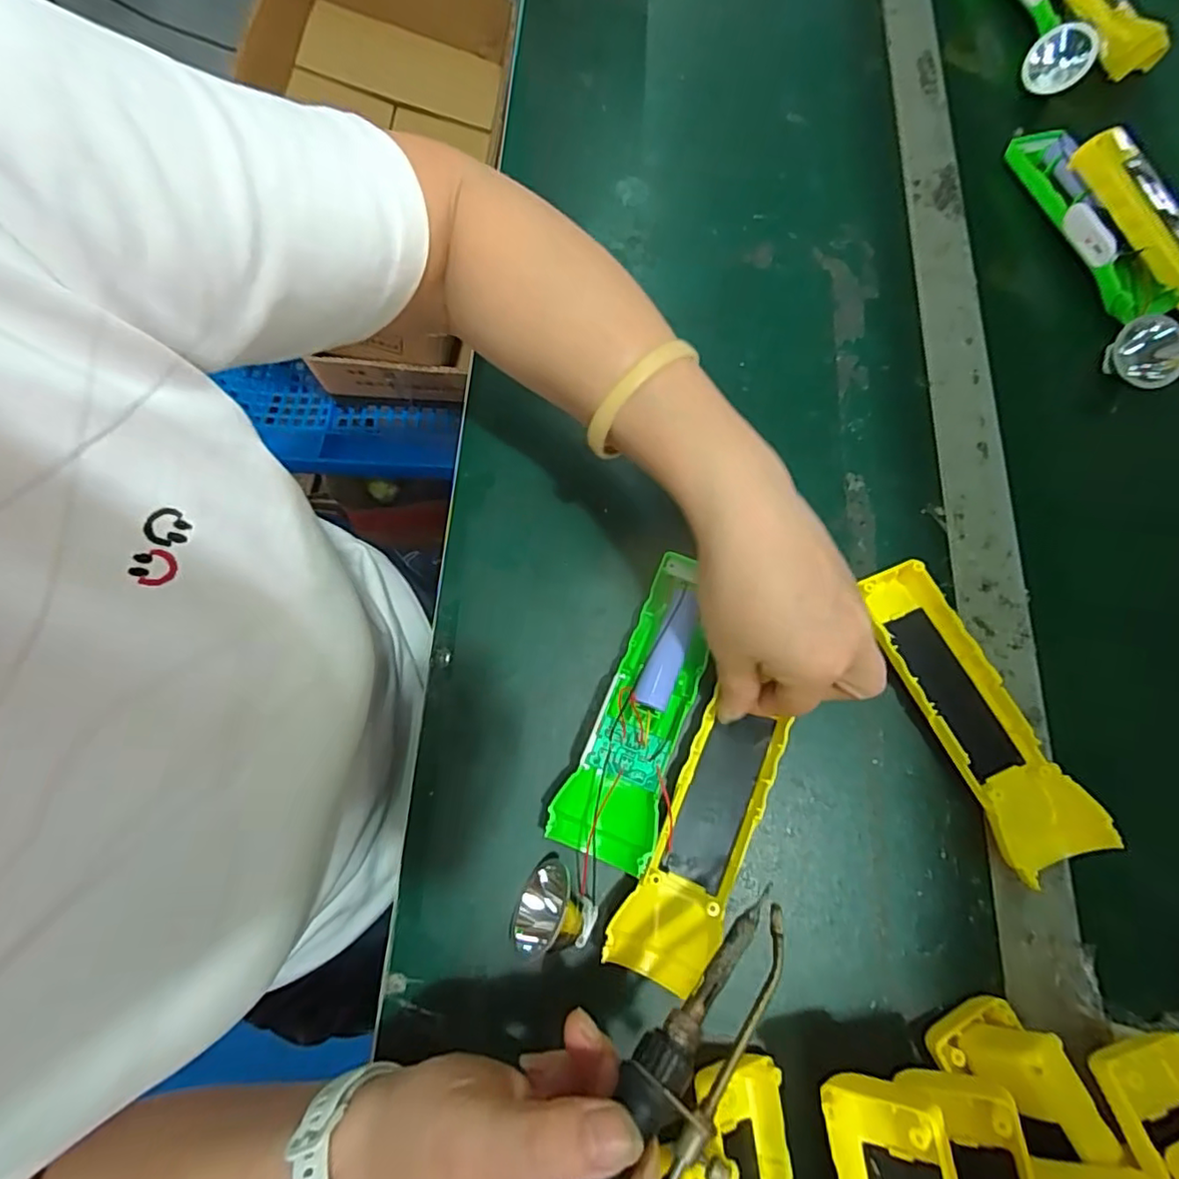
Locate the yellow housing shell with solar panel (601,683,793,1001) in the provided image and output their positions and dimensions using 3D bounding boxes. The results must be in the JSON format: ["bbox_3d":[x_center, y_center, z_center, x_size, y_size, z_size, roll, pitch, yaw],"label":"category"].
[{"bbox_3d":[0.055,0.125,0.294,0.047,0.021,0.134,25,78,9],"label":"yellow housing shell with solar panel"}]

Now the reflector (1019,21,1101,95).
[{"bbox_3d":[0.358,-0.403,0.459,0.045,0.040,0.022,28,32,17],"label":"reflector"}]

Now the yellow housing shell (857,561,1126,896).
[{"bbox_3d":[0.198,0.063,0.316,0.046,0.026,0.162,-24,73,-7],"label":"yellow housing shell"}]

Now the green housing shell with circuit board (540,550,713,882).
[{"bbox_3d":[0.029,0.058,0.314,0.048,0.033,0.160,19,73,7],"label":"green housing shell with circuit board"}]

